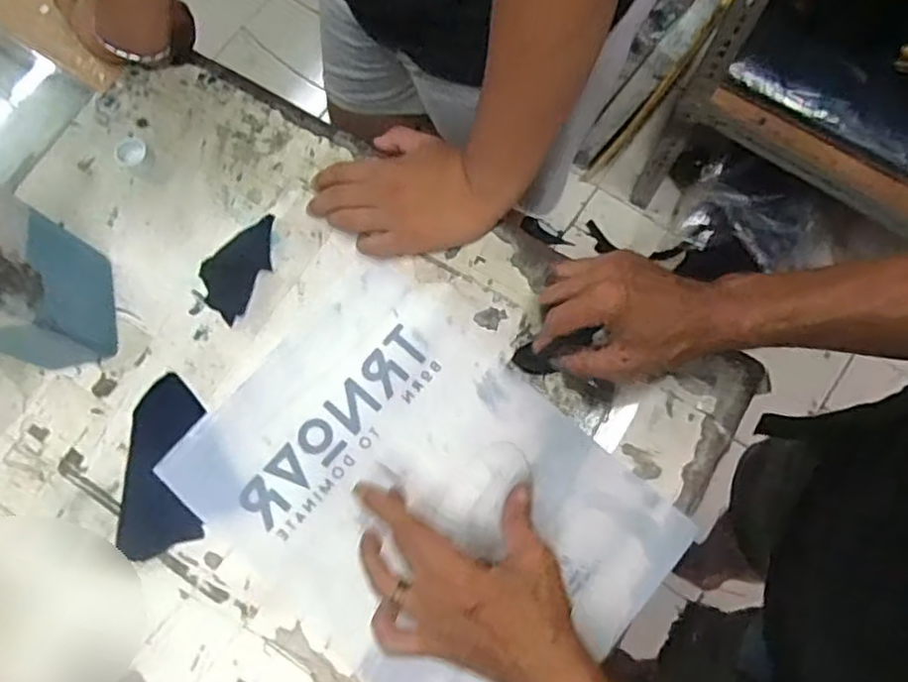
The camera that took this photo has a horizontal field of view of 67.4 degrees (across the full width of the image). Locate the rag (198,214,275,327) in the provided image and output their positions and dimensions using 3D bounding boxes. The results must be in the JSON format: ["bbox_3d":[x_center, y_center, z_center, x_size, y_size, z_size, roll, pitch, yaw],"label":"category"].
[{"bbox_3d":[-0.177,-0.063,0.582,0.051,0.006,0.087,46,78,-5],"label":"rag"}]

